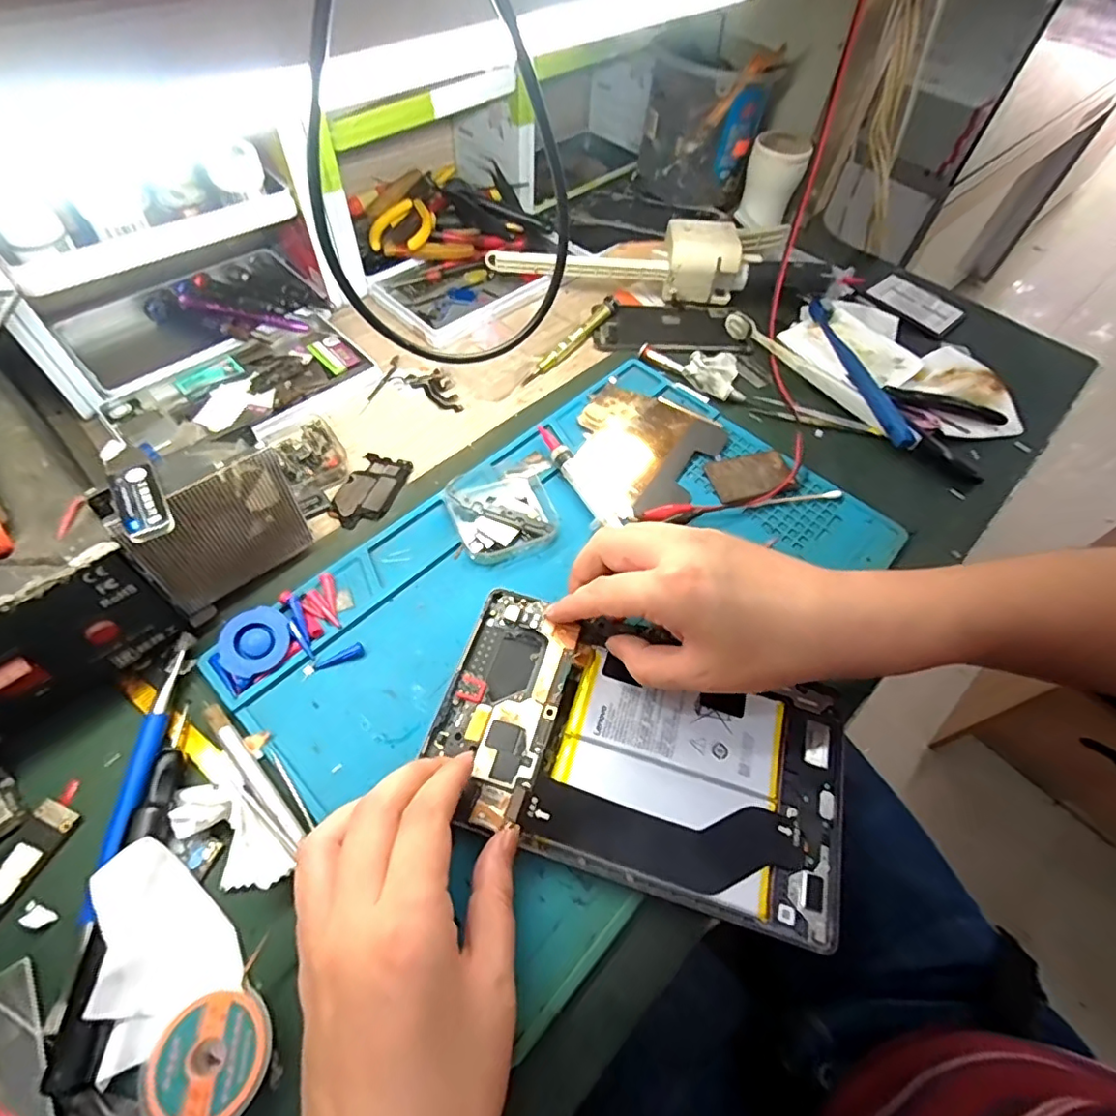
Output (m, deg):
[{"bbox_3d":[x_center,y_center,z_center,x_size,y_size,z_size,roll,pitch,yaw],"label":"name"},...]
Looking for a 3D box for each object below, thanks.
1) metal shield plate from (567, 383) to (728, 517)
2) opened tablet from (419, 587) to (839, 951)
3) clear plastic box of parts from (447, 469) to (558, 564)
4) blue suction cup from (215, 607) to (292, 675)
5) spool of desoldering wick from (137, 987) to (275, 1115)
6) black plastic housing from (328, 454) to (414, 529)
[{"bbox_3d":[0.057,-0.079,0.413,0.098,0.008,0.116,29,60,14],"label":"metal shield plate"},{"bbox_3d":[0.040,0.098,0.296,0.201,0.013,0.119,17,58,6],"label":"opened tablet"},{"bbox_3d":[-0.037,-0.033,0.373,0.063,0.015,0.068,-19,61,-16],"label":"clear plastic box of parts"},{"bbox_3d":[-0.165,0.046,0.312,0.037,0.008,0.033,-35,87,-23],"label":"blue suction cup"},{"bbox_3d":[-0.134,0.196,0.221,0.045,0.011,0.041,2,57,-3],"label":"spool of desoldering wick"},{"bbox_3d":[-0.128,-0.047,0.389,0.038,0.006,0.063,18,58,7],"label":"black plastic housing"}]

